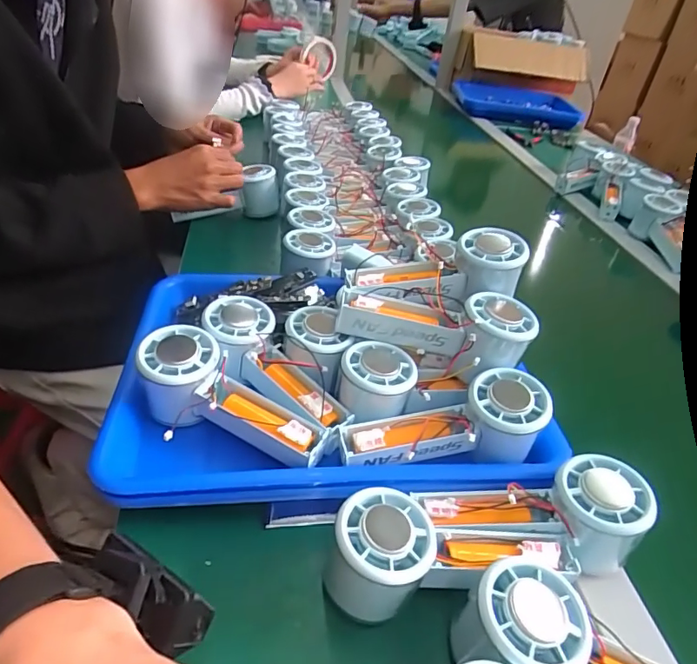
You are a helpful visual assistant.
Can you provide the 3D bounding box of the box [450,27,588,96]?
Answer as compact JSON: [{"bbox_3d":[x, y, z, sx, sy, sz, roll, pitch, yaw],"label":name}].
[{"bbox_3d":[0.503,-0.797,1.468,0.373,0.123,0.199,5,37,-4],"label":"box"}]

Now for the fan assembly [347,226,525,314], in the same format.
[{"bbox_3d":[0.075,-0.048,0.423,0.149,0.048,0.053,-10,39,-1],"label":"fan assembly"}]

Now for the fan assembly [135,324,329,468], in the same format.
[{"bbox_3d":[-0.090,0.058,0.372,0.151,0.058,0.060,29,40,7],"label":"fan assembly"}]

